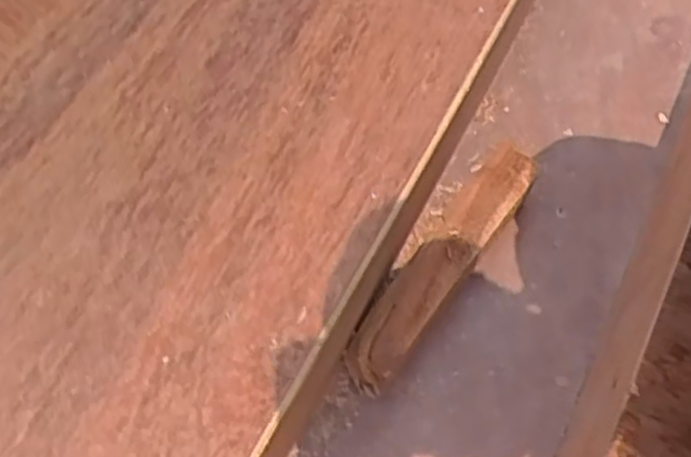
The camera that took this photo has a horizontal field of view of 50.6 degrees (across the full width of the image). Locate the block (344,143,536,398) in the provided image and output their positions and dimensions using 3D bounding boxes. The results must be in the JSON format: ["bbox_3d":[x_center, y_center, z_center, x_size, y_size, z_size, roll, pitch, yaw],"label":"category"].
[{"bbox_3d":[0.083,0.034,0.649,0.048,0.076,0.248,35,67,15],"label":"block"}]

